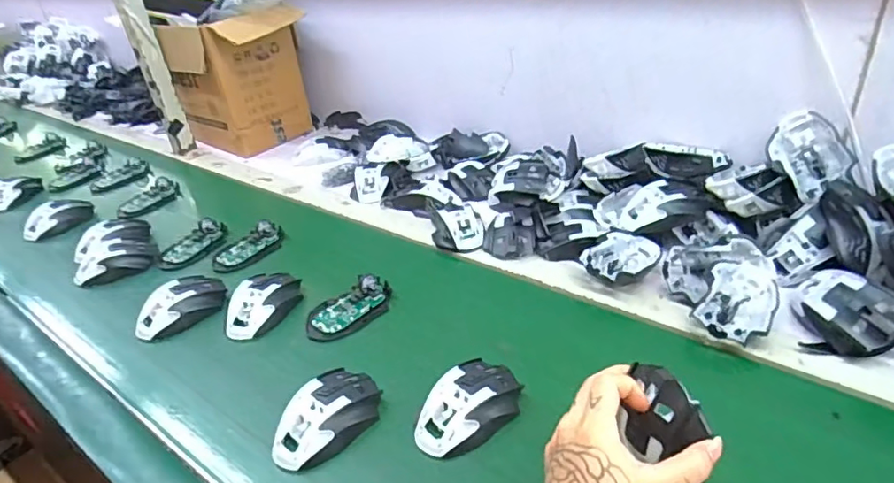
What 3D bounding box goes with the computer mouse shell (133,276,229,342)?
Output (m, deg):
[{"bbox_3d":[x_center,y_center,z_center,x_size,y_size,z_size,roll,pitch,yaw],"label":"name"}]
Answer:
[{"bbox_3d":[-0.348,0.081,0.736,0.112,0.038,0.068,-29,39,-31],"label":"computer mouse shell"}]

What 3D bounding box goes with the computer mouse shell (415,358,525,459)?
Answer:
[{"bbox_3d":[0.022,0.155,0.541,0.069,0.032,0.111,20,41,35],"label":"computer mouse shell"}]

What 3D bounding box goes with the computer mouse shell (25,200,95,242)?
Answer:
[{"bbox_3d":[-0.686,-0.045,0.998,0.059,0.034,0.116,23,43,37],"label":"computer mouse shell"}]

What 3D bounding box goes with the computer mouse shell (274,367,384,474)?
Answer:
[{"bbox_3d":[-0.118,0.168,0.550,0.072,0.036,0.117,15,39,30],"label":"computer mouse shell"}]

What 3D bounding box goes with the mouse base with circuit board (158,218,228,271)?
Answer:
[{"bbox_3d":[-0.390,0.002,0.877,0.063,0.030,0.117,10,36,24],"label":"mouse base with circuit board"}]

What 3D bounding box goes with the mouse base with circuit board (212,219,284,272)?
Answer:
[{"bbox_3d":[-0.296,0.006,0.851,0.112,0.028,0.055,-32,40,-33],"label":"mouse base with circuit board"}]

